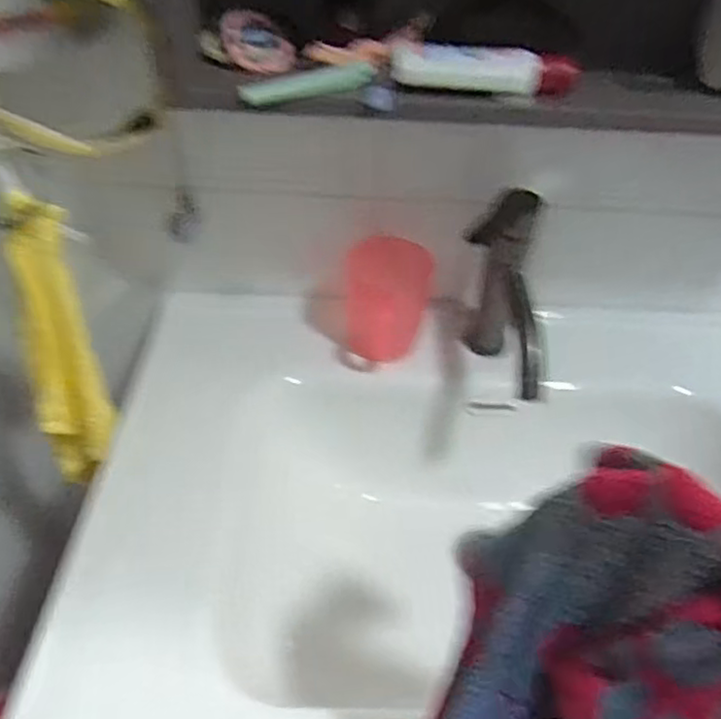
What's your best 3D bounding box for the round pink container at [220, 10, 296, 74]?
[{"bbox_3d":[-0.080,-0.243,0.520,0.059,0.009,0.048,46,62,-2],"label":"round pink container"}]

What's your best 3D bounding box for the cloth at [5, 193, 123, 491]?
[{"bbox_3d":[-0.250,-0.002,0.569,0.062,0.276,0.045,-25,49,-29],"label":"cloth"}]

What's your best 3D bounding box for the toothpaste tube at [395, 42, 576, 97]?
[{"bbox_3d":[0.097,-0.218,0.510,0.147,0.030,0.027,-1,42,-5],"label":"toothpaste tube"}]

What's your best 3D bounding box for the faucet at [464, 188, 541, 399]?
[{"bbox_3d":[0.126,-0.036,0.626,0.069,0.184,0.163,4,41,0],"label":"faucet"}]

